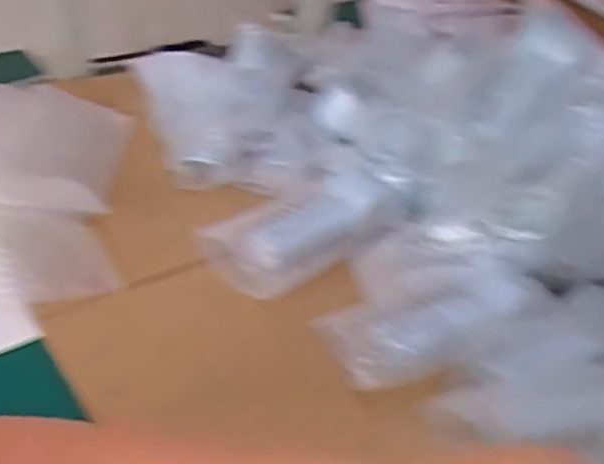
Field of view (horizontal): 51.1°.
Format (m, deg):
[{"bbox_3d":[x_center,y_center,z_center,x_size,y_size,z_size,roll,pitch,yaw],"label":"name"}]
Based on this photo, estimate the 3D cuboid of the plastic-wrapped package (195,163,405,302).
[{"bbox_3d":[0.012,-0.003,0.631,0.198,0.039,0.105,-20,44,-32],"label":"plastic-wrapped package"}]

